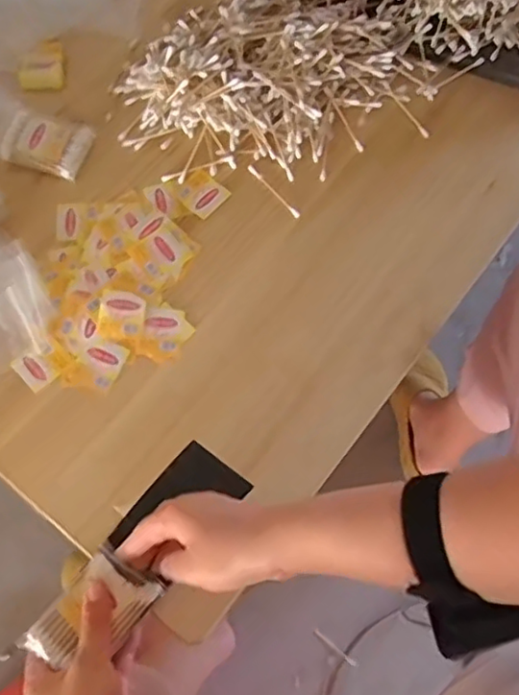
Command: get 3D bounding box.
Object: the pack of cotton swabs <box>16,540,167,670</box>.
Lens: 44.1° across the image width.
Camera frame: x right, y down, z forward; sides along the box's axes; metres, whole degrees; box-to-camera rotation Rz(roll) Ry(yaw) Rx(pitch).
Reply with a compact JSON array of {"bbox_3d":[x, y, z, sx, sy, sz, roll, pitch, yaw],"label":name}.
[{"bbox_3d":[-0.121,0.195,0.471,0.059,0.017,0.087,37,75,10],"label":"pack of cotton swabs"}]

